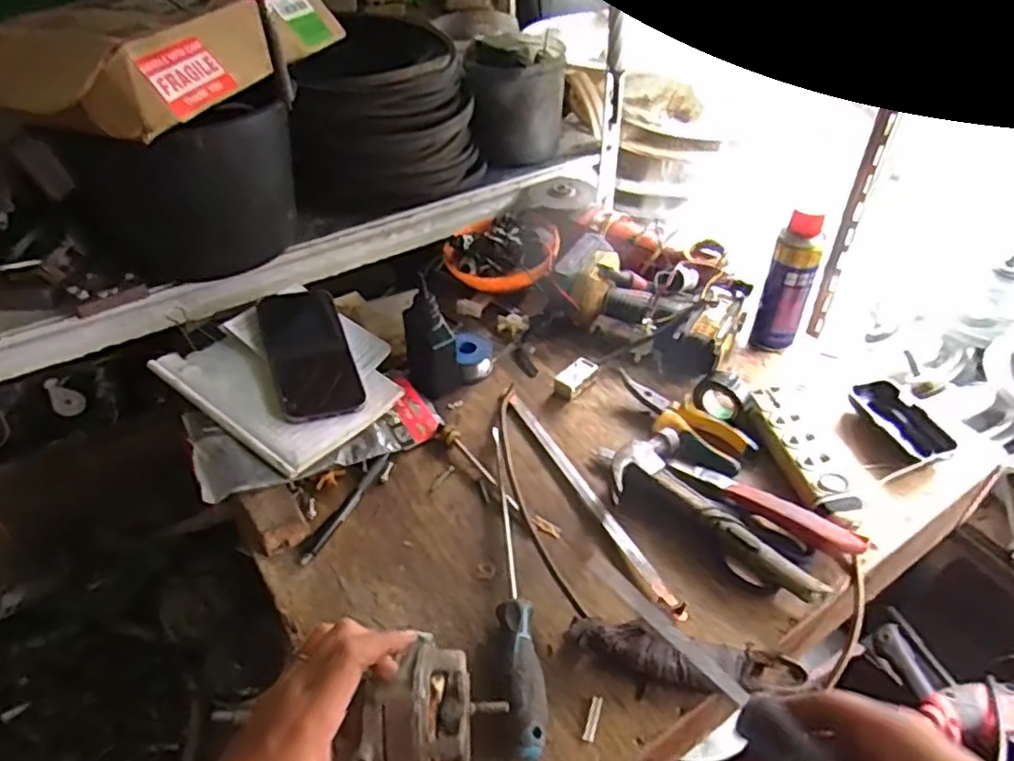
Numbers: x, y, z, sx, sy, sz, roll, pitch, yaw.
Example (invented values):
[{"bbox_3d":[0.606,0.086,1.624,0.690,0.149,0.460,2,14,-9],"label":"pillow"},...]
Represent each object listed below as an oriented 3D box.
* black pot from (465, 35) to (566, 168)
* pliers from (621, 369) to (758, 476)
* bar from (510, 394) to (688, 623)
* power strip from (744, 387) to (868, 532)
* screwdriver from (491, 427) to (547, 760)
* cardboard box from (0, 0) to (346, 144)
[{"bbox_3d":[0.014,-0.392,0.955,0.133,0.147,0.115,1,42,3],"label":"black pot"},{"bbox_3d":[0.174,0.043,0.691,0.151,0.017,0.062,32,52,32],"label":"pliers"},{"bbox_3d":[0.075,0.104,0.631,0.015,0.008,0.288,-20,45,-19],"label":"bar"},{"bbox_3d":[0.282,0.073,0.648,0.050,0.022,0.164,-11,43,-10],"label":"power strip"},{"bbox_3d":[-0.001,0.155,0.568,0.036,0.033,0.307,-4,42,-3],"label":"screwdriver"},{"bbox_3d":[-0.335,-0.320,0.643,0.217,0.063,0.314,16,45,19],"label":"cardboard box"}]

